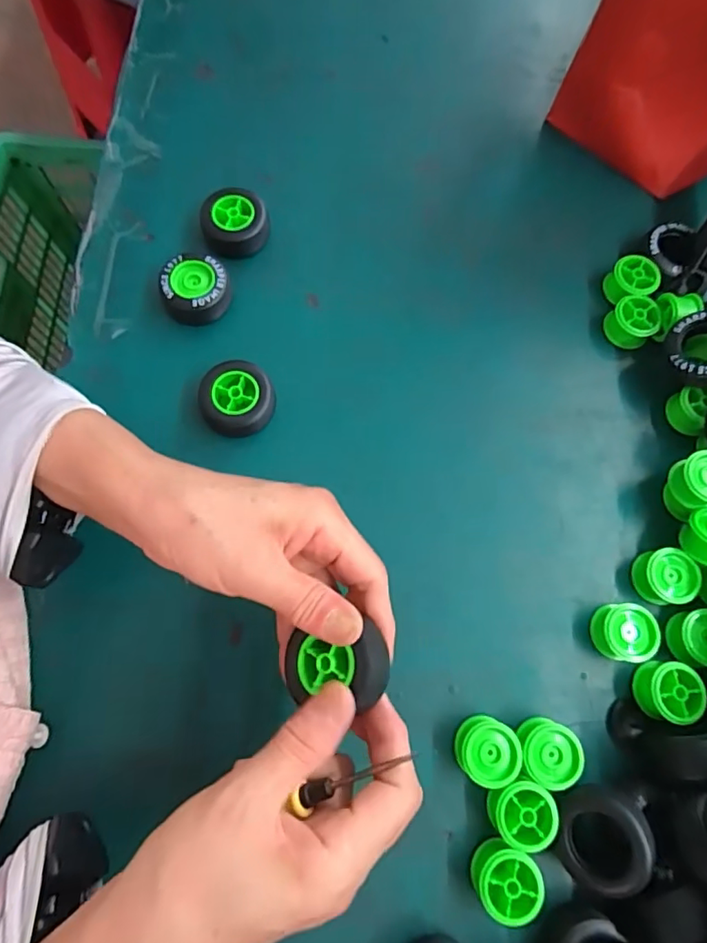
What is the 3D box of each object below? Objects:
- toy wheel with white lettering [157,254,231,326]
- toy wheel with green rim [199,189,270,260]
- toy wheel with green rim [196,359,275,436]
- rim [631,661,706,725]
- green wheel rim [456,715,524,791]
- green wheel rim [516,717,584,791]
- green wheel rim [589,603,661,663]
[{"bbox_3d":[-0.113,-0.130,0.385,0.048,0.025,0.043,-11,74,-5],"label":"toy wheel with white lettering"},{"bbox_3d":[-0.089,-0.186,0.406,0.049,0.029,0.039,-13,74,-5],"label":"toy wheel with green rim"},{"bbox_3d":[-0.078,-0.048,0.363,0.048,0.024,0.045,0,73,-1],"label":"toy wheel with green rim"},{"bbox_3d":[0.190,0.132,0.323,0.031,0.021,0.032,-2,73,-2],"label":"rim"},{"bbox_3d":[0.077,0.161,0.312,0.034,0.022,0.036,0,73,-1],"label":"green wheel rim"},{"bbox_3d":[0.112,0.163,0.312,0.033,0.022,0.034,1,73,-1],"label":"green wheel rim"},{"bbox_3d":[0.167,0.100,0.332,0.032,0.024,0.033,6,73,0],"label":"green wheel rim"}]

